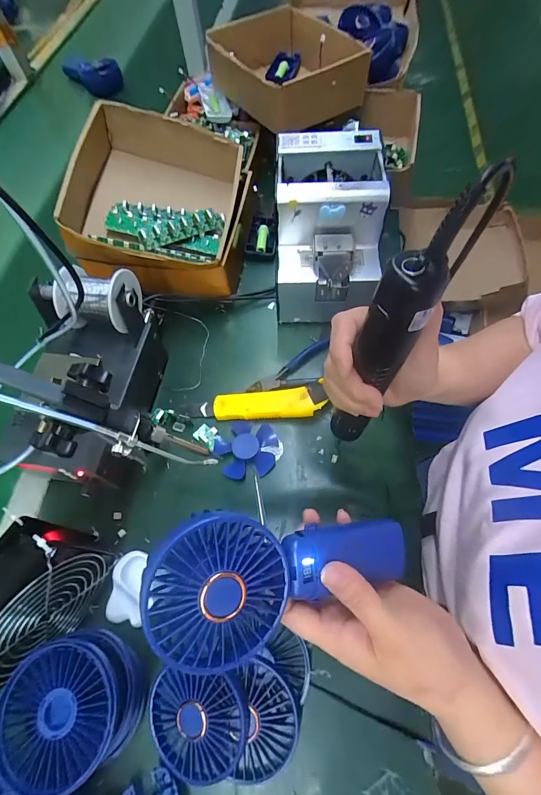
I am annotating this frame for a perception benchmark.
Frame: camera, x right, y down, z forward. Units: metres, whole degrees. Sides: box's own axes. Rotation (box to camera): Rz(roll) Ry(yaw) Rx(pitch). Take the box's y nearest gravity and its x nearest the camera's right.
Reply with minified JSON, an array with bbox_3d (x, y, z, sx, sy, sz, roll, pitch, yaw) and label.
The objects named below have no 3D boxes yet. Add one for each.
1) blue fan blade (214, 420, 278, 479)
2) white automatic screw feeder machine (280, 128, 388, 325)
[{"bbox_3d":[-0.028,0.057,0.412,0.067,0.015,0.069,0,63,5],"label":"blue fan blade"},{"bbox_3d":[0.071,-0.205,0.459,0.119,0.151,0.165,0,63,5],"label":"white automatic screw feeder machine"}]

